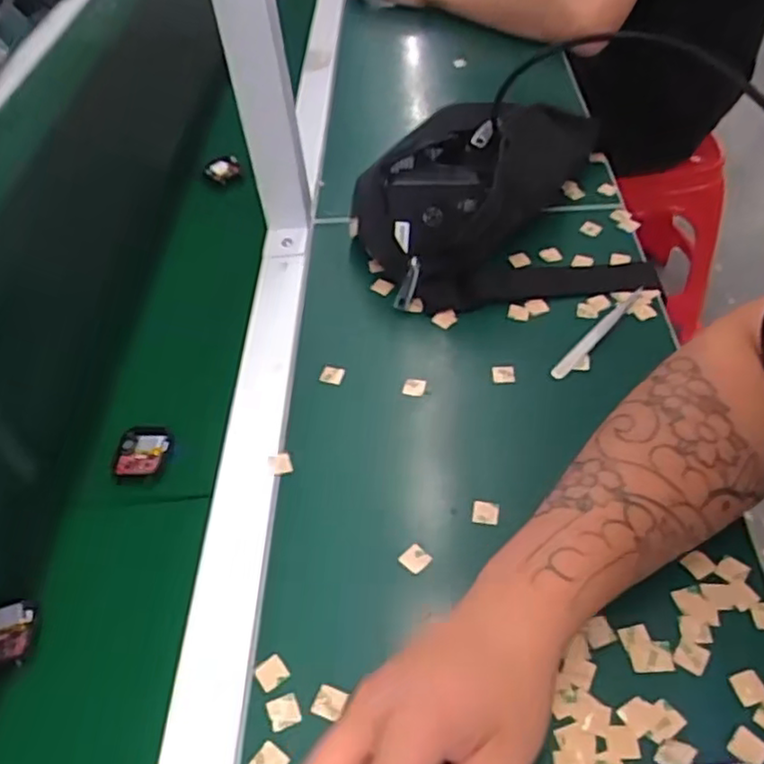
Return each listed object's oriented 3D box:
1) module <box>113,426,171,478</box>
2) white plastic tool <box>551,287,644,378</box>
[{"bbox_3d":[-0.170,0.049,0.487,0.039,0.010,0.038,-5,48,1],"label":"module"},{"bbox_3d":[0.174,-0.040,0.540,0.012,0.005,0.123,34,59,31],"label":"white plastic tool"}]

